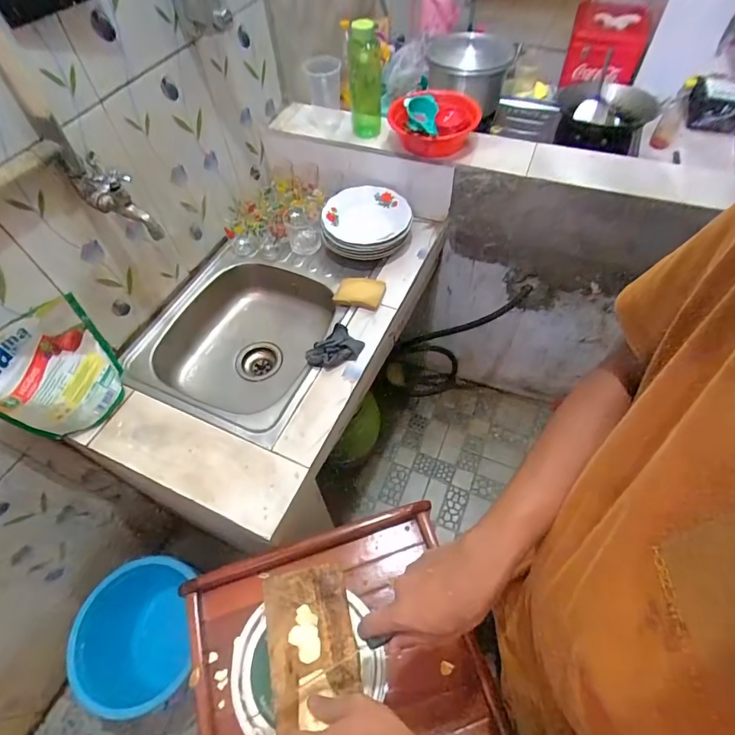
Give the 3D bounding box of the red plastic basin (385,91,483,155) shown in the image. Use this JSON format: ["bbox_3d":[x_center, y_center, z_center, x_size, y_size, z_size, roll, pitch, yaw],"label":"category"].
[{"bbox_3d":[0.162,-0.579,1.030,0.199,0.079,0.219,-3,56,1],"label":"red plastic basin"}]

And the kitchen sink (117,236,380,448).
[{"bbox_3d":[-0.258,-0.070,1.014,0.387,0.168,0.486,18,59,14],"label":"kitchen sink"}]

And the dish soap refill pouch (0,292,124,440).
[{"bbox_3d":[-0.512,0.012,0.725,0.063,0.219,0.200,22,60,16],"label":"dish soap refill pouch"}]

